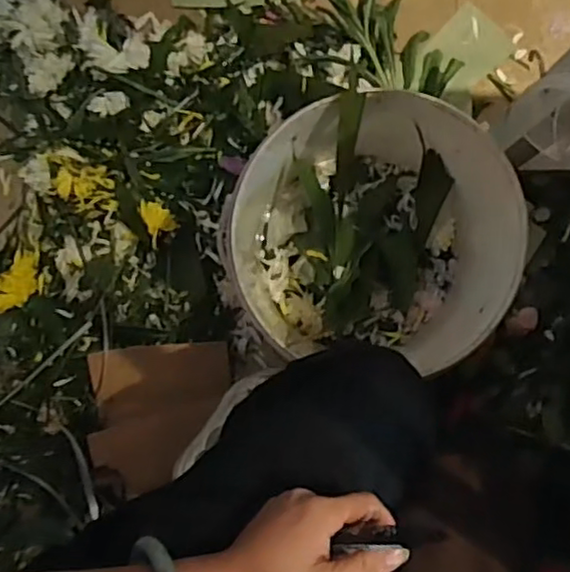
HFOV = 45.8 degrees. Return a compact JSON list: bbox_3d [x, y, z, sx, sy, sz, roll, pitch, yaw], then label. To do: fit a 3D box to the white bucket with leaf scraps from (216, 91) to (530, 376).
[{"bbox_3d":[0.089,-0.056,0.809,0.316,0.241,0.272,-5,89,2],"label":"white bucket with leaf scraps"}]

